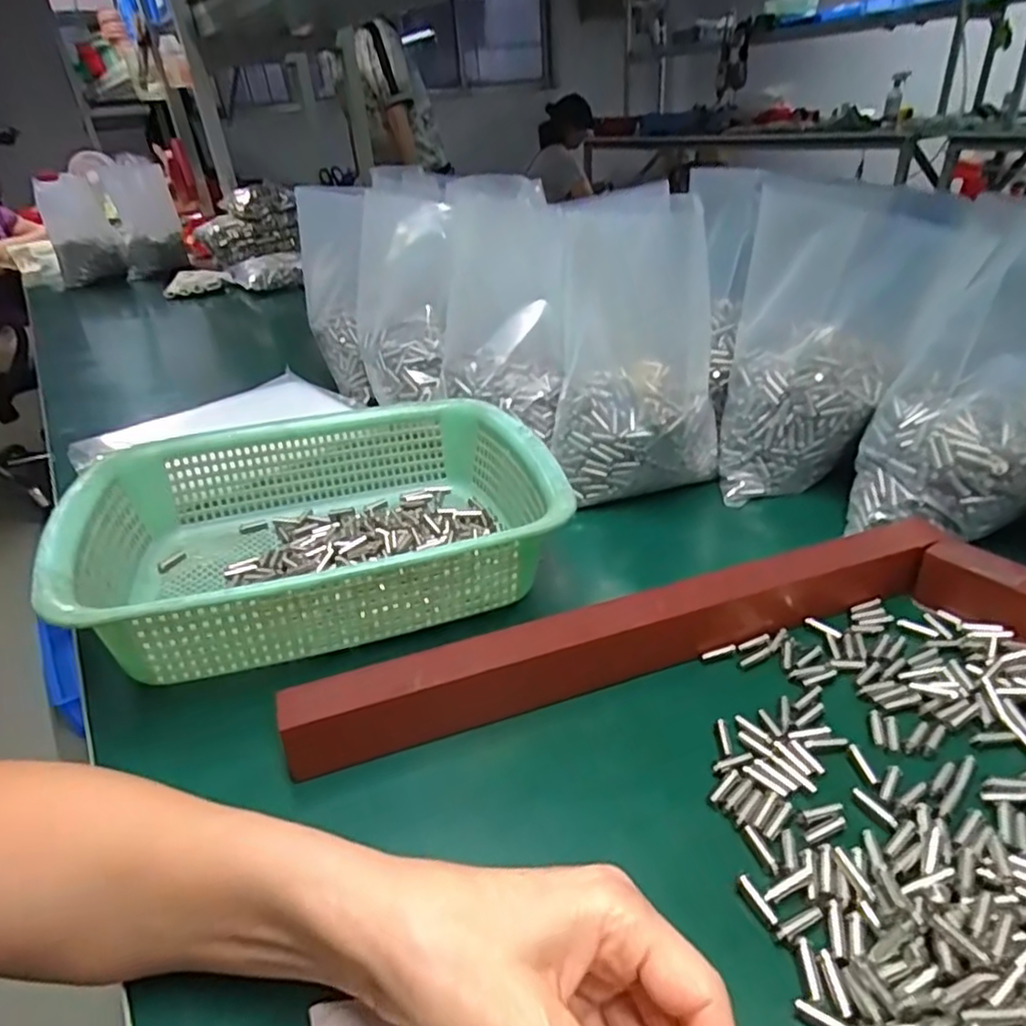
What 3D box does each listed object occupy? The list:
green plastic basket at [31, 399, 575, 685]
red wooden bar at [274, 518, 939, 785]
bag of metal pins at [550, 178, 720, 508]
[{"bbox_3d":[-0.123,0.005,0.451,0.295,0.082,0.222,-14,33,-14],"label":"green plastic basket"},{"bbox_3d":[0.069,0.066,0.371,0.374,0.046,0.024,-14,33,-14],"label":"red wooden bar"},{"bbox_3d":[0.095,-0.131,0.530,0.123,0.200,0.130,2,33,12],"label":"bag of metal pins"}]

